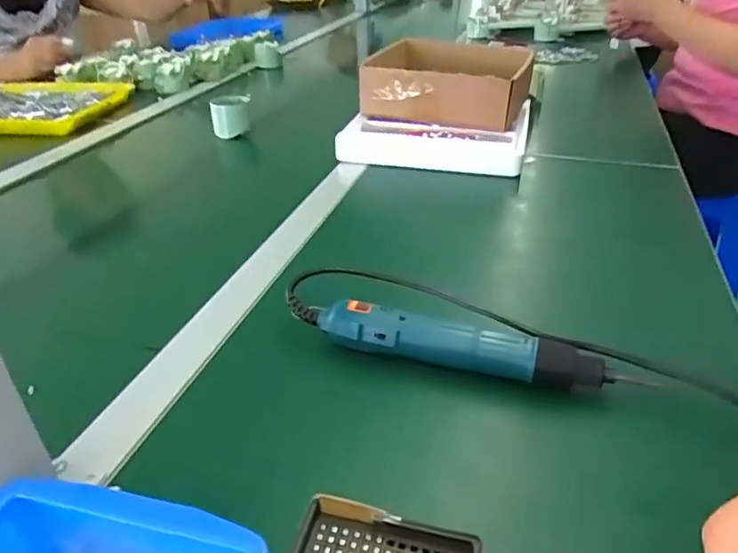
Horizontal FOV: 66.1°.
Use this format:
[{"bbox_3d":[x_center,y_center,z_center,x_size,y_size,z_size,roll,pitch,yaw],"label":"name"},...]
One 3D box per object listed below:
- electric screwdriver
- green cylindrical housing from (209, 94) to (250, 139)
[{"bbox_3d":[0.058,0.049,0.420,0.255,0.037,0.042,8,33,16],"label":"electric screwdriver"},{"bbox_3d":[-0.224,-0.260,0.924,0.062,0.057,0.066,-6,32,-7],"label":"green cylindrical housing"}]

